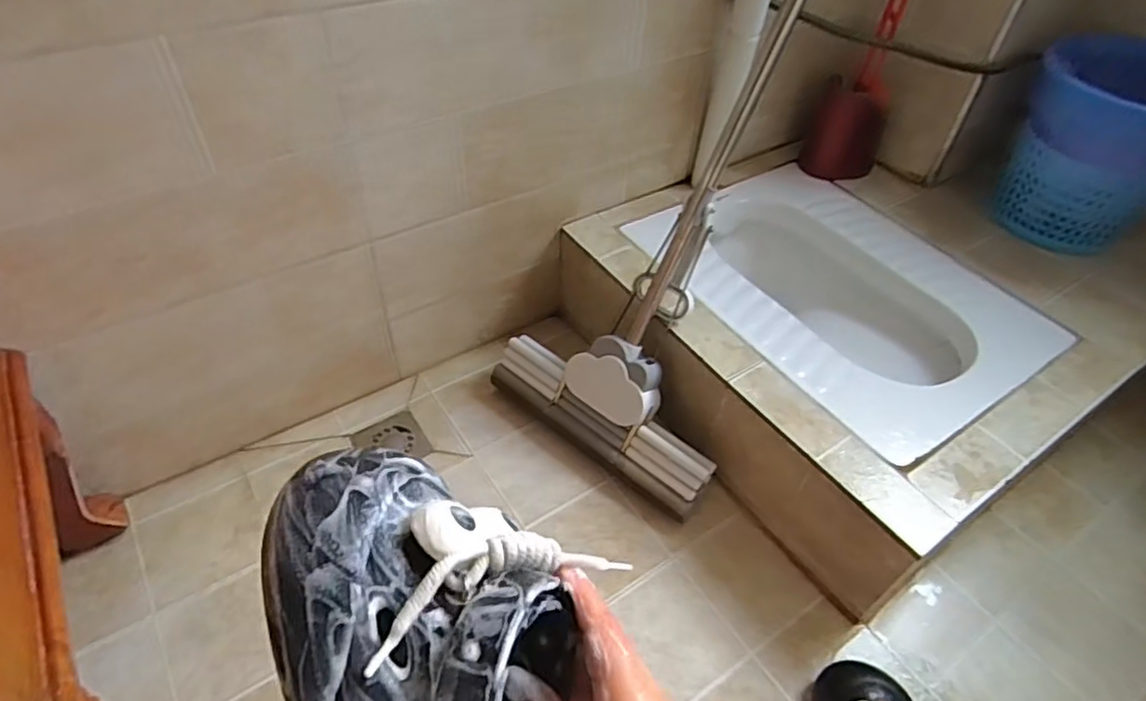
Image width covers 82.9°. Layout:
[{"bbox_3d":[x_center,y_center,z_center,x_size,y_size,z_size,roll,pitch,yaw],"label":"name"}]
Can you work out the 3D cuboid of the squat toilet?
[{"bbox_3d":[0.398,-0.067,1.046,0.414,0.145,0.559,-24,52,-24],"label":"squat toilet"}]

